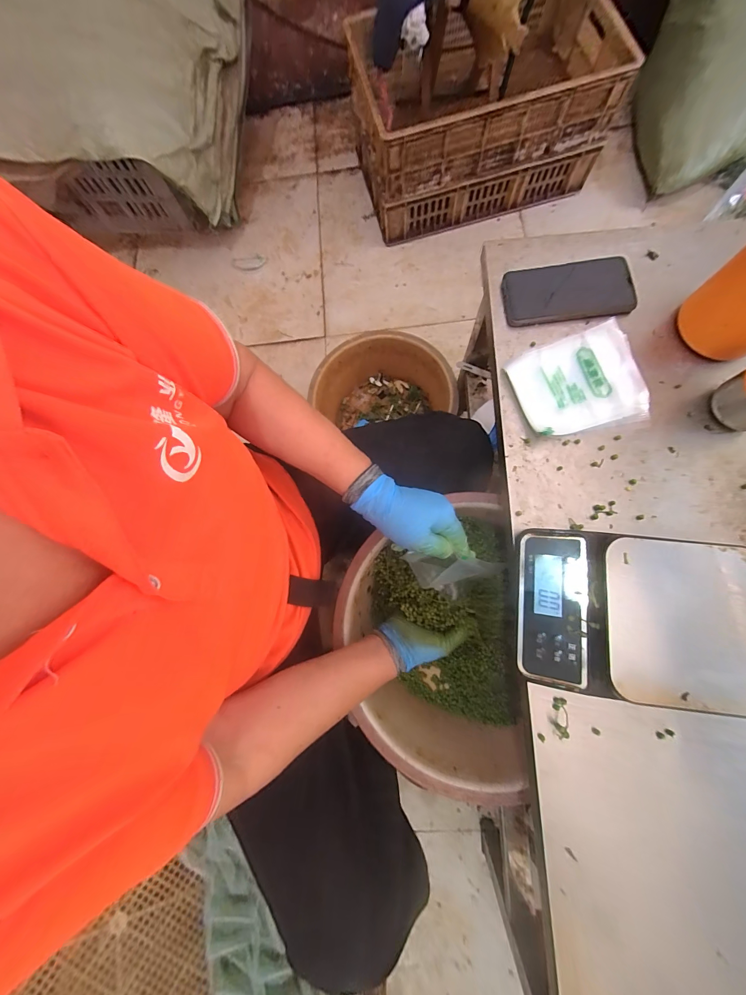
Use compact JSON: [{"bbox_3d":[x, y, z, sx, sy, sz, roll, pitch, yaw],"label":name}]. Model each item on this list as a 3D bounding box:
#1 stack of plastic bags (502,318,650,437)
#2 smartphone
[{"bbox_3d":[0.244,-0.137,0.396,0.151,0.014,0.120,-14,79,-1],"label":"stack of plastic bags"},{"bbox_3d":[0.245,-0.260,0.419,0.152,0.007,0.077,-6,79,0],"label":"smartphone"}]

